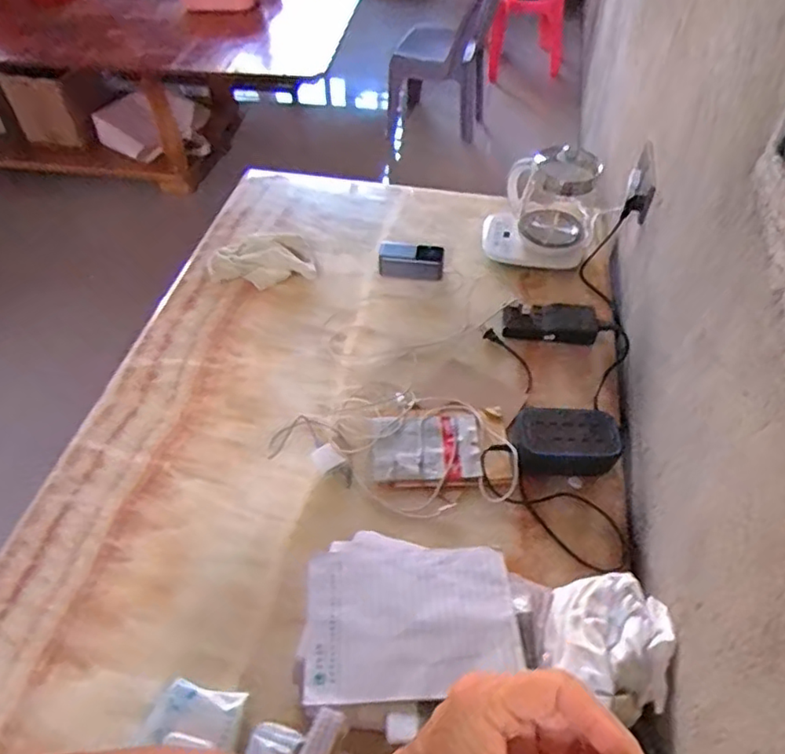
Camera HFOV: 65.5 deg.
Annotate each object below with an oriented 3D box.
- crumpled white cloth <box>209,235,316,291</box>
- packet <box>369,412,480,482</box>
[{"bbox_3d":[-0.269,-0.237,1.249,0.213,0.041,0.128,-6,50,-5],"label":"crumpled white cloth"},{"bbox_3d":[0.051,0.111,0.953,0.166,0.011,0.115,-3,50,-2],"label":"packet"}]

